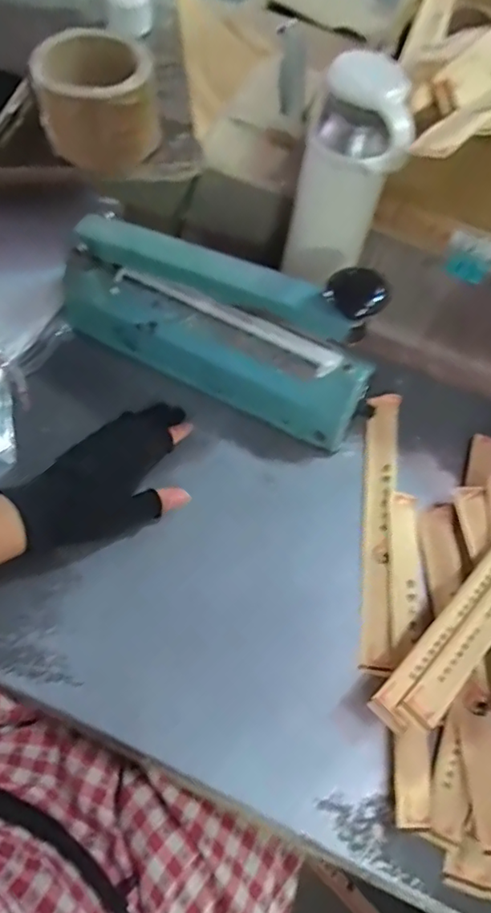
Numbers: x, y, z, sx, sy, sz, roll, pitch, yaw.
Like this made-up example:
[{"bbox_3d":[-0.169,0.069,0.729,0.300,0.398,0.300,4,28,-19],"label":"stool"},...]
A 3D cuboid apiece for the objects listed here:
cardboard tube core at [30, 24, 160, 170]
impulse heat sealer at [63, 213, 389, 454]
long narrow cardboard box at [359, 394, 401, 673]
[{"bbox_3d":[-0.129,-0.304,0.471,0.097,0.071,0.081,-11,67,-8],"label":"cardboard tube core"},{"bbox_3d":[-0.027,-0.121,0.486,0.298,0.162,0.072,25,67,8],"label":"impulse heat sealer"},{"bbox_3d":[0.122,0.058,0.498,0.027,0.010,0.254,8,66,0],"label":"long narrow cardboard box"}]

